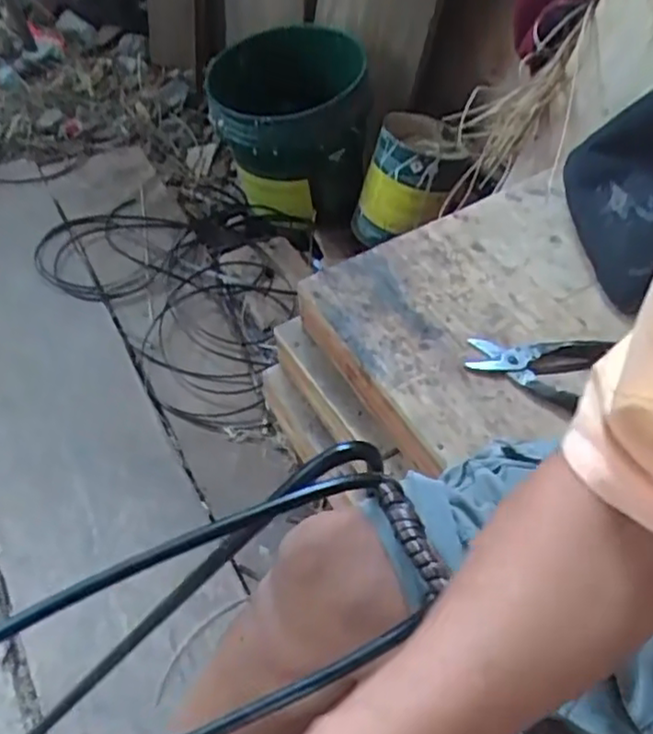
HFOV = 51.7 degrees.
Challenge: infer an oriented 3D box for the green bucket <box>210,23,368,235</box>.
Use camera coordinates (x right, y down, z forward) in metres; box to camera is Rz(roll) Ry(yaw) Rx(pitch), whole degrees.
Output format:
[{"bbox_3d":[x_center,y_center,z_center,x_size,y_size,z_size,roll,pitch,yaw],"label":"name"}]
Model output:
[{"bbox_3d":[-0.070,-0.438,1.274,0.263,0.315,0.289,0,53,0],"label":"green bucket"}]

